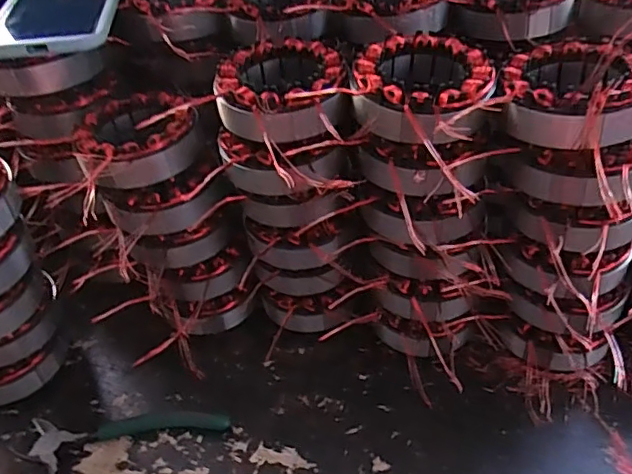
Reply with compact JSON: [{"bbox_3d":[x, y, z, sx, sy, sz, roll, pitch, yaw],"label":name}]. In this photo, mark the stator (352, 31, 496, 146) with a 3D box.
[{"bbox_3d":[0.066,-0.090,0.347,0.080,0.033,0.091,5,45,10],"label":"stator"}]

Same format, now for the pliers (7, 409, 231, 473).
[{"bbox_3d":[-0.154,0.163,0.400,0.134,0.008,0.133,15,48,19],"label":"pliers"}]

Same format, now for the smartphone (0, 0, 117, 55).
[{"bbox_3d":[-0.198,-0.180,0.432,0.086,0.011,0.158,-8,45,-2],"label":"smartphone"}]

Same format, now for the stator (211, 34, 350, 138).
[{"bbox_3d":[-0.019,-0.093,0.365,0.082,0.033,0.092,-31,50,-25],"label":"stator"}]

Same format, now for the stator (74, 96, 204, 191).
[{"bbox_3d":[-0.127,-0.073,0.399,0.083,0.034,0.077,-24,48,-19],"label":"stator"}]

